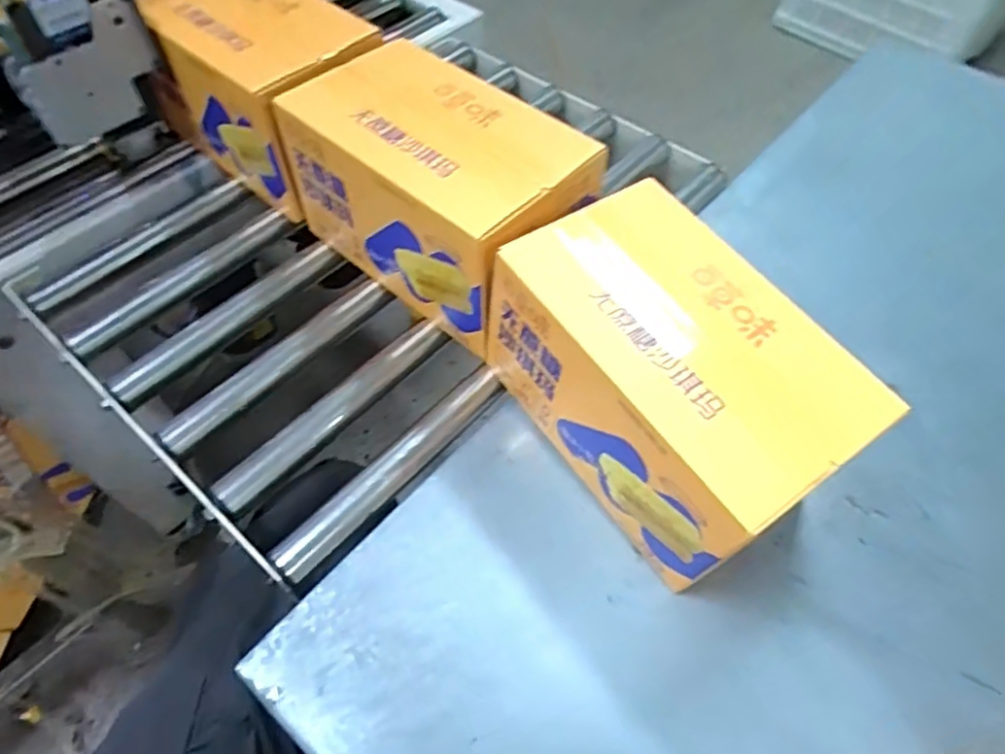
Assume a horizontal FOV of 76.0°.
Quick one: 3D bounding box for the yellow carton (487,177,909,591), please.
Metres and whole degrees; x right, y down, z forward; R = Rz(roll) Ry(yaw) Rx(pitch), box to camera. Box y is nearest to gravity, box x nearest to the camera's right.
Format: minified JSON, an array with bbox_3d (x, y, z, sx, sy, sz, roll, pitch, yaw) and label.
[{"bbox_3d":[0.106,0.006,0.436,0.134,0.154,0.216,-28,60,-17],"label":"yellow carton"}]

